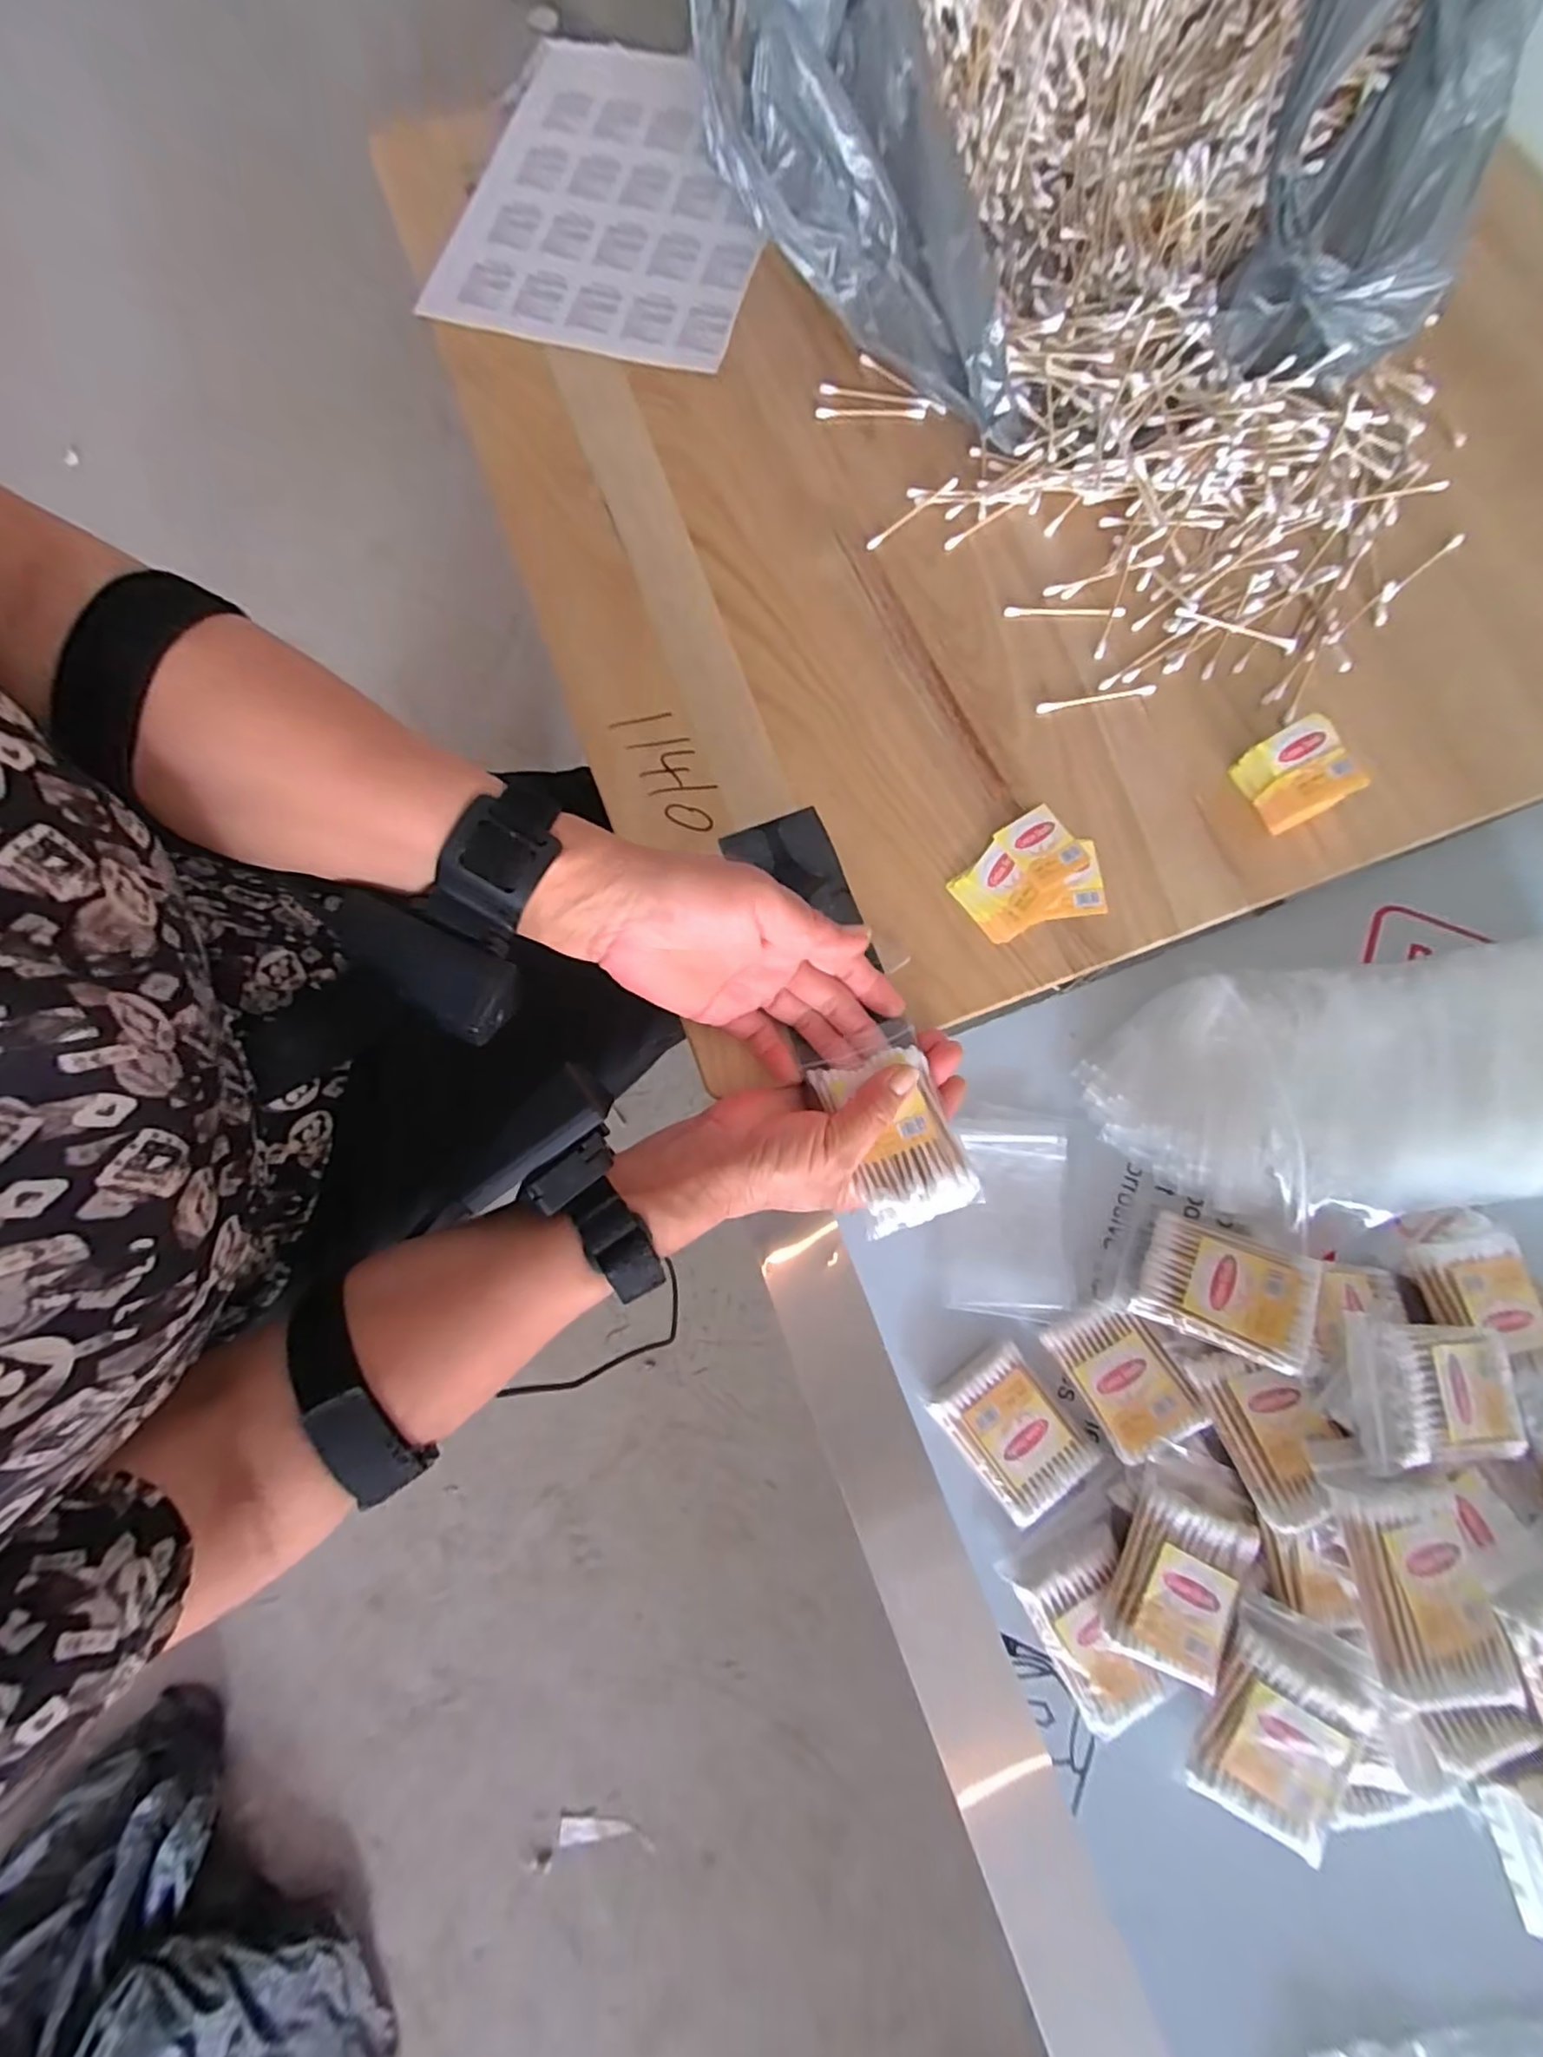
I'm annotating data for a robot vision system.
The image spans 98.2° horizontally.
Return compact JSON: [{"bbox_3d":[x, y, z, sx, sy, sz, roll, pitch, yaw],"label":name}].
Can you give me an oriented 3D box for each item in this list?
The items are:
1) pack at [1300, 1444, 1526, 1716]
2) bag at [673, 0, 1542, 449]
[{"bbox_3d":[0.274,0.229,0.284,0.061,0.014,0.090,2,68,-6],"label":"pack"},{"bbox_3d":[0.168,-0.570,0.385,0.434,0.160,0.368,-6,80,0],"label":"bag"}]

